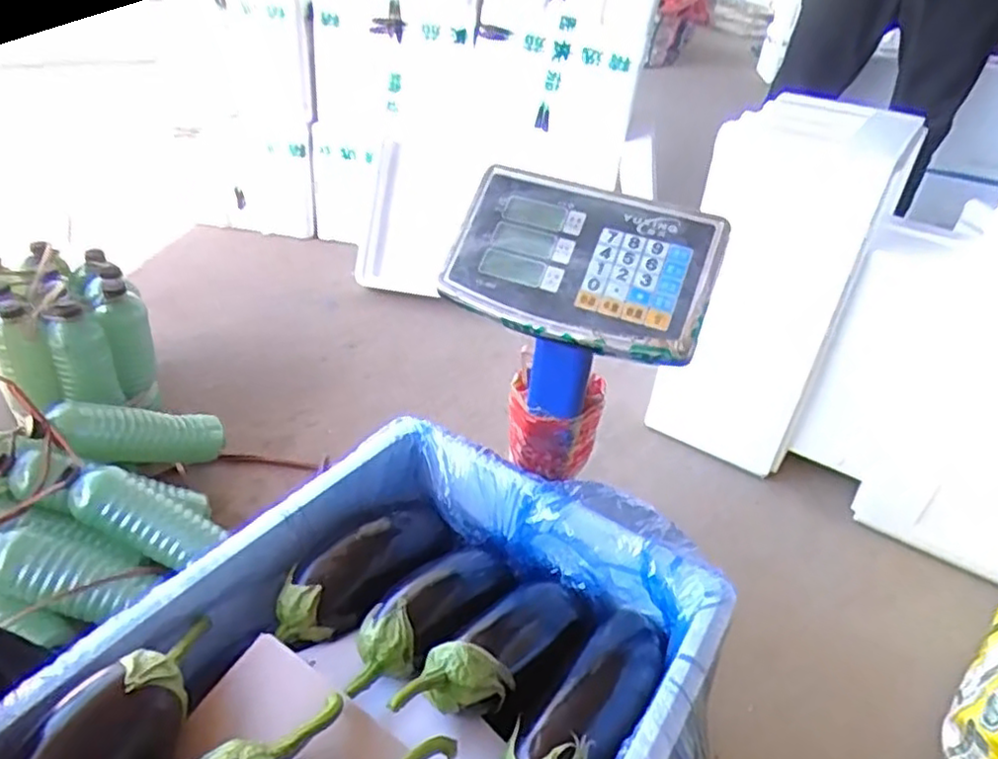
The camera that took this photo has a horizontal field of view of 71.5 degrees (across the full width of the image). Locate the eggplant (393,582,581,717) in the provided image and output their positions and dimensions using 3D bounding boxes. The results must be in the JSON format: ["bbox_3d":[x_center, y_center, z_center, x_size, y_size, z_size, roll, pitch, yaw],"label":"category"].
[{"bbox_3d":[0.002,0.205,0.531,0.058,0.043,0.212,29,23,28],"label":"eggplant"}]

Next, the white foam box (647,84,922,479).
[{"bbox_3d":[0.456,-0.159,1.151,0.244,0.526,0.287,25,39,24],"label":"white foam box"}]

